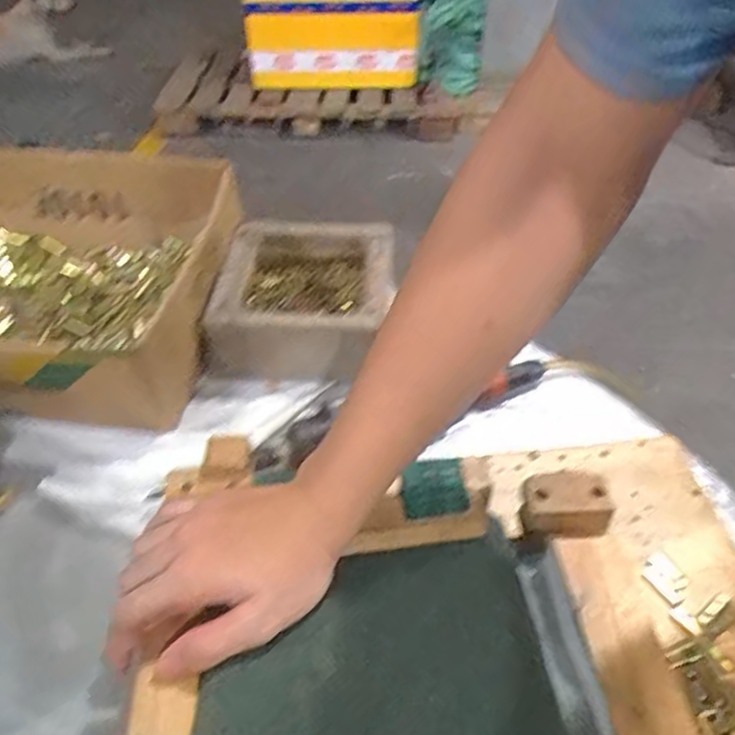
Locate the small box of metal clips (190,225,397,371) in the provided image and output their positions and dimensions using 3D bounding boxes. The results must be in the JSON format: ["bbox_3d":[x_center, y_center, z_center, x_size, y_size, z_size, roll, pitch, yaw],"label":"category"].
[{"bbox_3d":[-0.062,-0.077,0.656,0.164,0.062,0.173,4,45,5],"label":"small box of metal clips"}]

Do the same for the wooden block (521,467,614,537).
[{"bbox_3d":[0.141,0.096,0.466,0.057,0.022,0.045,-1,45,0],"label":"wooden block"}]

